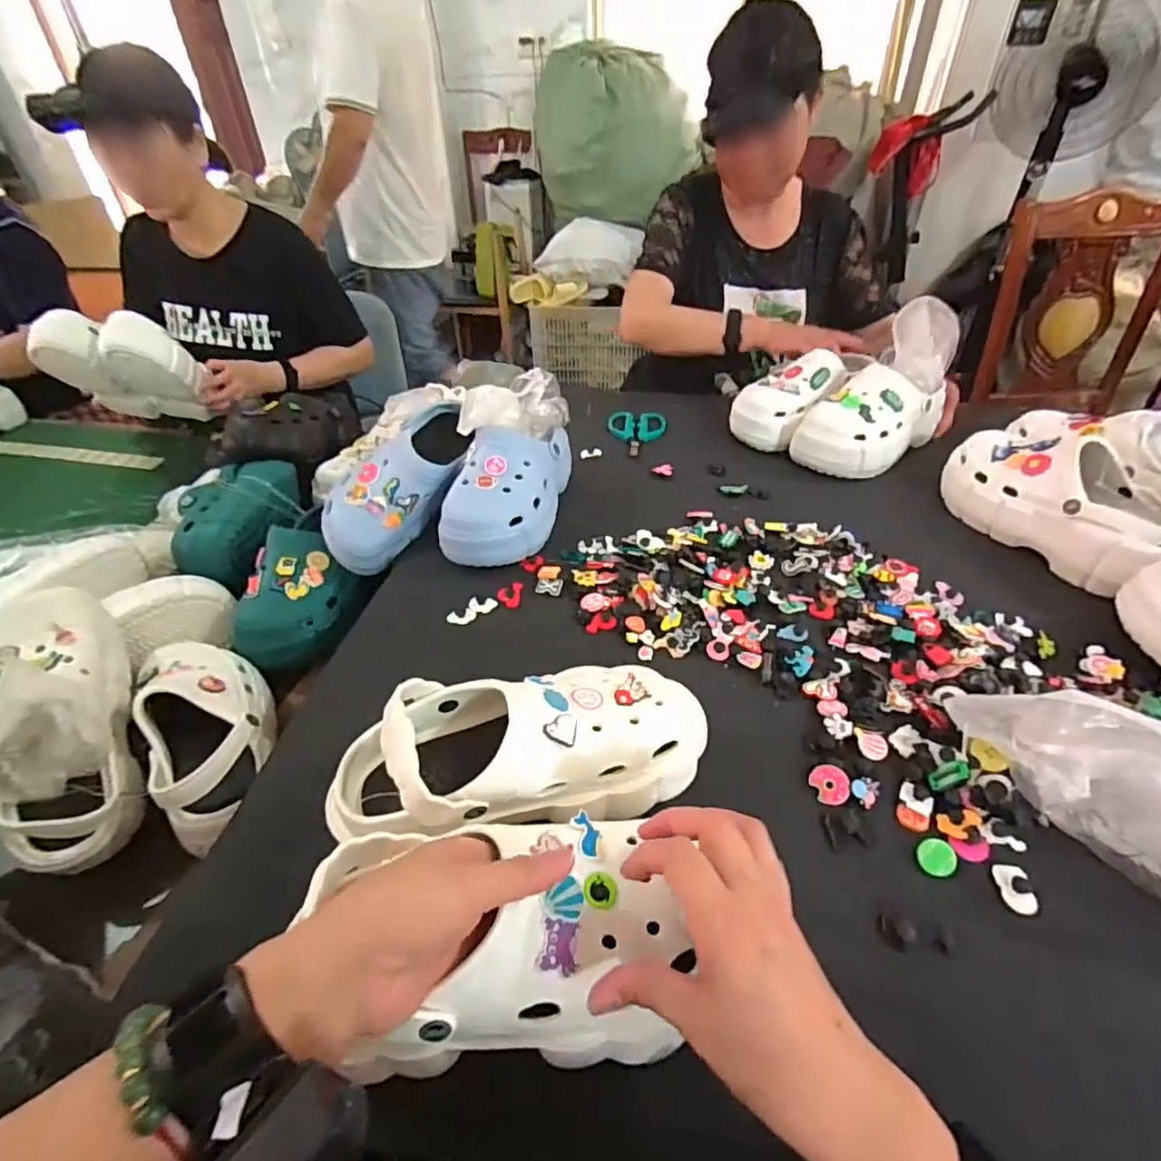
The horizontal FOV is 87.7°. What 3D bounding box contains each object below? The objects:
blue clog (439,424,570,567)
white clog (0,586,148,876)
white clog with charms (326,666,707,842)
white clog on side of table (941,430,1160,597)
[{"bbox_3d":[-0.082,-0.120,0.725,0.107,0.097,0.226,8,43,12],"label":"blue clog"},{"bbox_3d":[-0.461,0.129,0.530,0.094,0.111,0.237,-16,73,-14],"label":"white clog"},{"bbox_3d":[-0.041,0.125,0.446,0.271,0.106,0.113,-12,43,-11],"label":"white clog with charms"},{"bbox_3d":[0.533,-0.094,0.678,0.095,0.102,0.245,-19,45,-17],"label":"white clog on side of table"}]

